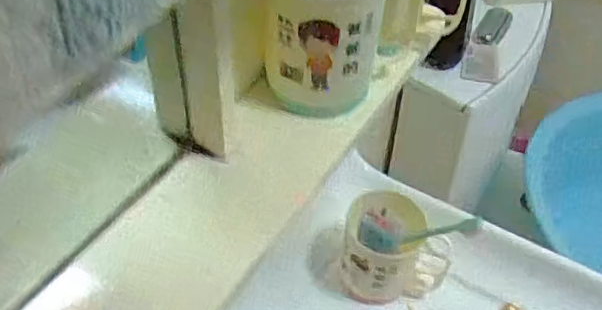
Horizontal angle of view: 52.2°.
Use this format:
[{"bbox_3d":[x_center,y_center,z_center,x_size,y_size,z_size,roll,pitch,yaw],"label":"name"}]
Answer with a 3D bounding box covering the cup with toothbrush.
[{"bbox_3d":[0.097,0.089,0.625,0.110,0.128,0.073,-4,46,-6],"label":"cup with toothbrush"}]

